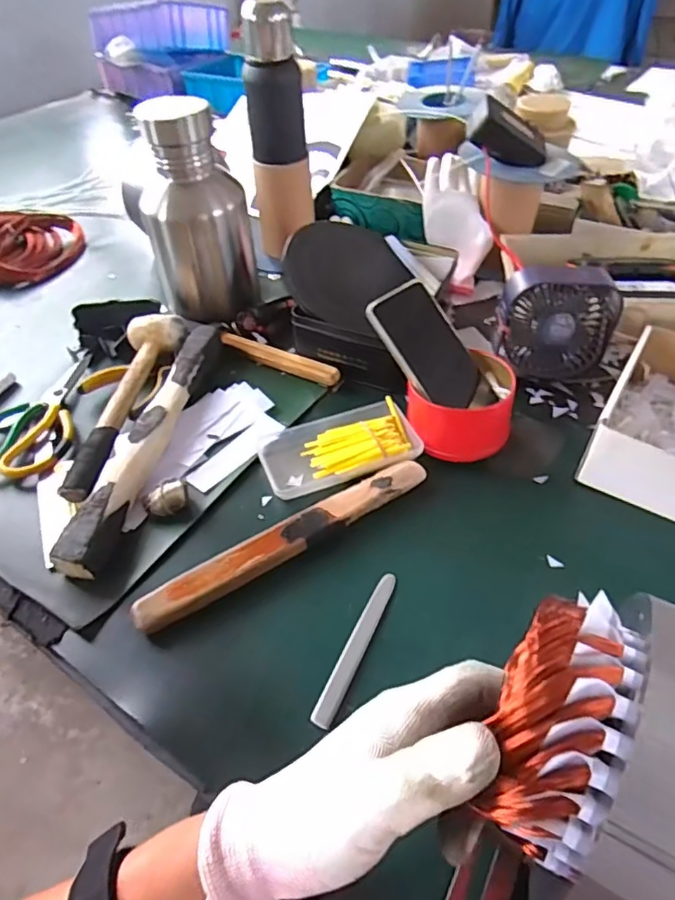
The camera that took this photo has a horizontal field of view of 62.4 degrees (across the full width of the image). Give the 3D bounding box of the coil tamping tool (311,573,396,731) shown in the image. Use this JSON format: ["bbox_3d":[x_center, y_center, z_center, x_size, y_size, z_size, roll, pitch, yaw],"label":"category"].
[{"bbox_3d":[0.015,0.148,0.427,0.016,0.004,0.129,18,51,19],"label":"coil tamping tool"}]

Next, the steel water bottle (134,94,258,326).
[{"bbox_3d":[-0.164,-0.269,0.654,0.105,0.227,0.092,14,50,16],"label":"steel water bottle"}]

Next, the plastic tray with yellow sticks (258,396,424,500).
[{"bbox_3d":[0.001,-0.003,0.552,0.151,0.019,0.086,-17,49,-12],"label":"plastic tray with yellow sticks"}]

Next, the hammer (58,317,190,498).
[{"bbox_3d":[-0.225,-0.056,0.583,0.063,0.033,0.249,5,48,8],"label":"hammer"}]

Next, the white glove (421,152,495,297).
[{"bbox_3d":[0.165,-0.311,0.770,0.078,0.029,0.196,-8,81,-4],"label":"white glove"}]

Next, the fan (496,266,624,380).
[{"bbox_3d":[0.233,-0.136,0.601,0.124,0.121,0.045,1,25,4],"label":"fan"}]

